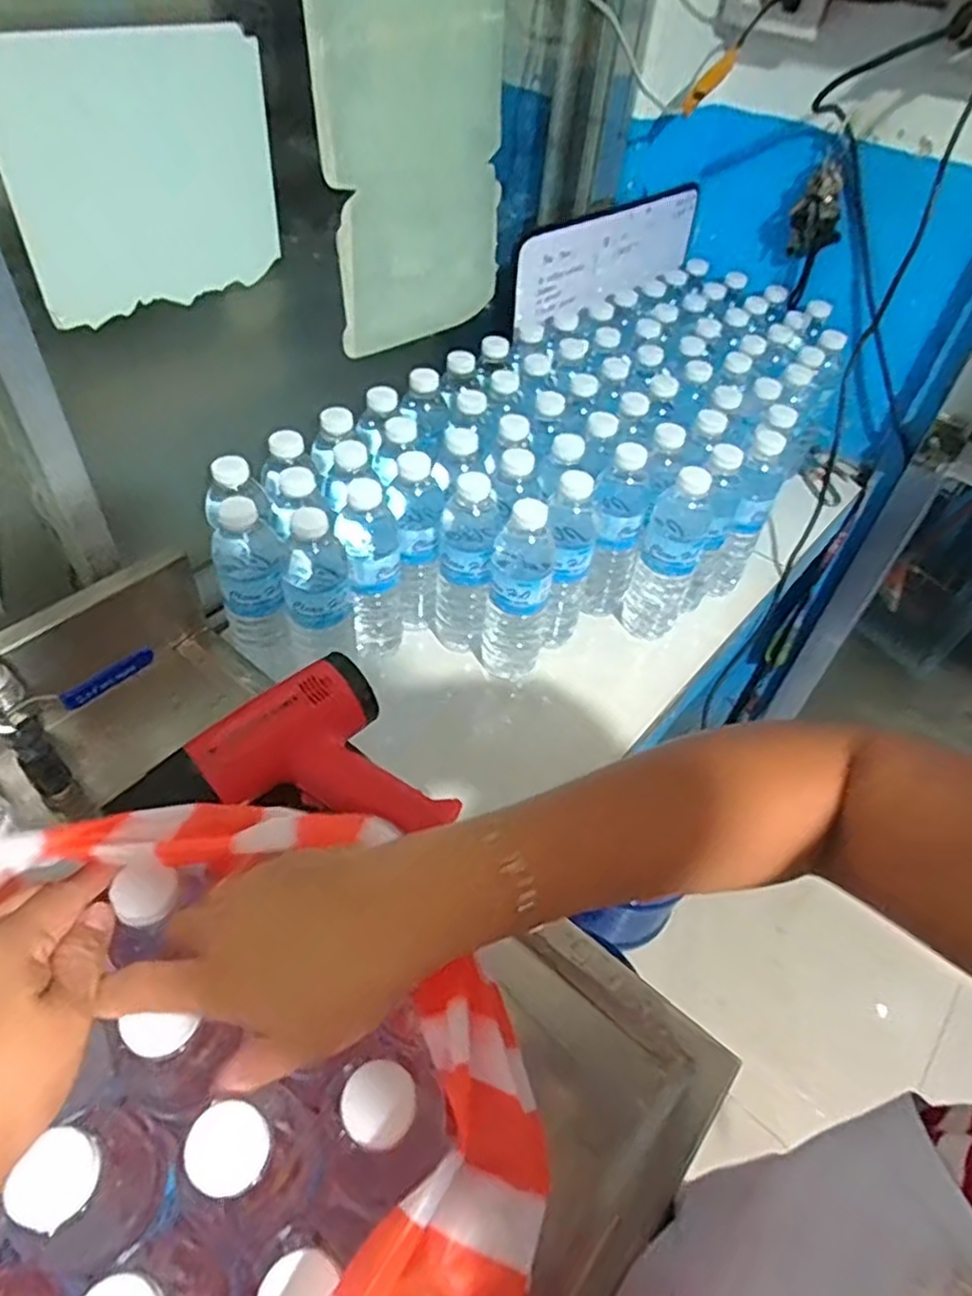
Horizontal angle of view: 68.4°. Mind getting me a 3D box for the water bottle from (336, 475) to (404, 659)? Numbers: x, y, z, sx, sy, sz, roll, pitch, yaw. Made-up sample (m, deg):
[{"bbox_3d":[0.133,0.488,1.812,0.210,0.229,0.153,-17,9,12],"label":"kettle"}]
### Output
[{"bbox_3d":[-0.114,-0.069,0.716,0.060,0.216,0.068,-2,48,-8],"label":"water bottle"}]

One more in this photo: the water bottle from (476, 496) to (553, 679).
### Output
[{"bbox_3d":[0.030,-0.056,0.701,0.067,0.199,0.059,10,47,3],"label":"water bottle"}]

